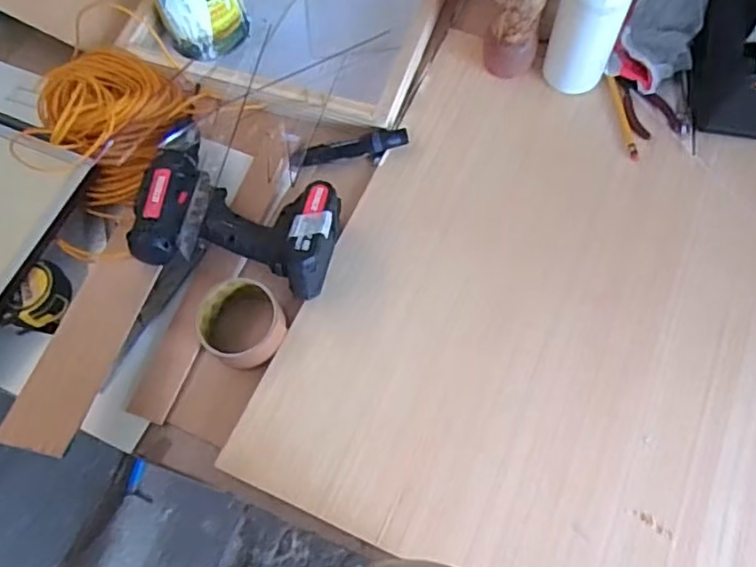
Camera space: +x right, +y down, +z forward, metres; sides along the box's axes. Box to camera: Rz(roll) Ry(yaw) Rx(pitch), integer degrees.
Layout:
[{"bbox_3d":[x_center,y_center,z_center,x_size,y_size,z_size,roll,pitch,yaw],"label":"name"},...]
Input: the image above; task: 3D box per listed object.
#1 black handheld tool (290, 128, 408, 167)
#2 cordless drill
[{"bbox_3d":[-0.032,-0.151,0.715,0.132,0.019,0.028,-12,65,-3],"label":"black handheld tool"},{"bbox_3d":[-0.147,-0.083,0.662,0.220,0.075,0.166,11,65,8],"label":"cordless drill"}]

